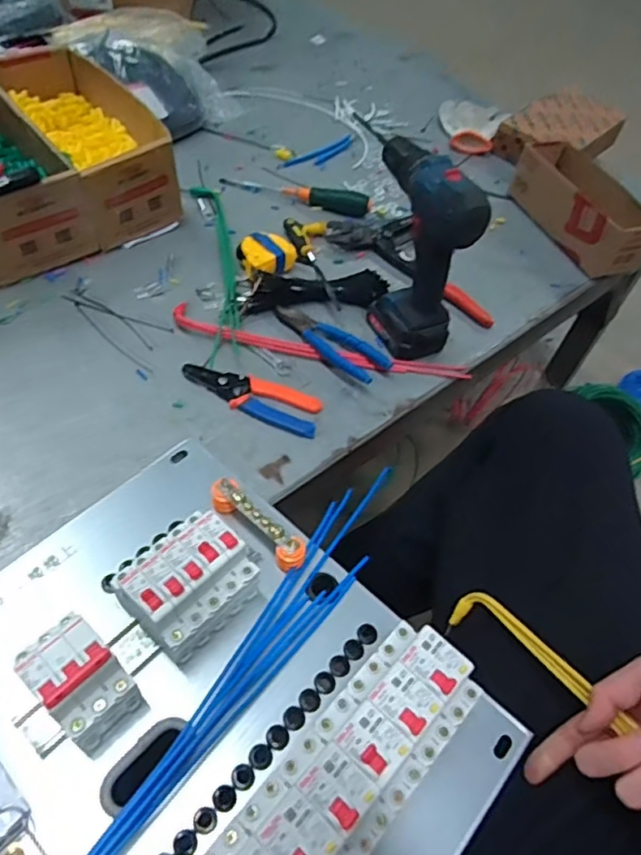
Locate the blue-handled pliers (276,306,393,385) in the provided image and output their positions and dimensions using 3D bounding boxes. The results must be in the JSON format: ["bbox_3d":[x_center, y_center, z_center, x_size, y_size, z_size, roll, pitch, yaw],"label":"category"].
[{"bbox_3d":[0.013,-0.107,0.736,0.055,0.014,0.157,-36,63,-29],"label":"blue-handled pliers"}]

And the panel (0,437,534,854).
[{"bbox_3d":[-0.087,0.199,0.455,0.404,0.094,0.312,38,57,22],"label":"panel"}]

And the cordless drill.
[{"bbox_3d":[0.102,-0.206,0.714,0.073,0.231,0.174,-17,55,-19],"label":"cordless drill"}]

